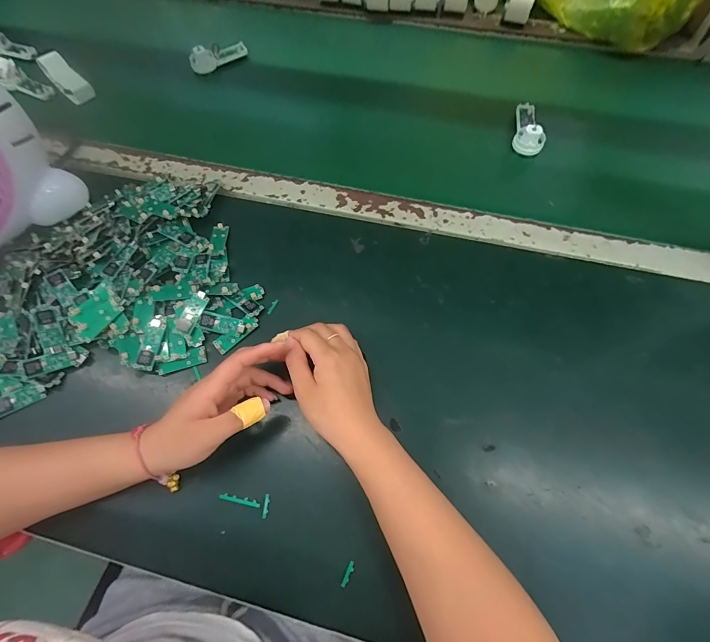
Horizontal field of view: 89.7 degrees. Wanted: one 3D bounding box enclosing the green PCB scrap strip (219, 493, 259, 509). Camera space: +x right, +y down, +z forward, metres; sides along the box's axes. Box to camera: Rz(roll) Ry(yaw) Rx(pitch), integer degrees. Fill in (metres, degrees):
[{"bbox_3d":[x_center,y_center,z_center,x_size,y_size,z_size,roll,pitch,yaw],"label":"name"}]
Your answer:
[{"bbox_3d":[-0.103,0.159,0.318,0.037,0.004,0.006,11,66,7],"label":"green PCB scrap strip"}]

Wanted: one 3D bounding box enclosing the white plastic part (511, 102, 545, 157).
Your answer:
[{"bbox_3d":[0.244,-0.273,0.496,0.038,0.026,0.088,10,65,6],"label":"white plastic part"}]

